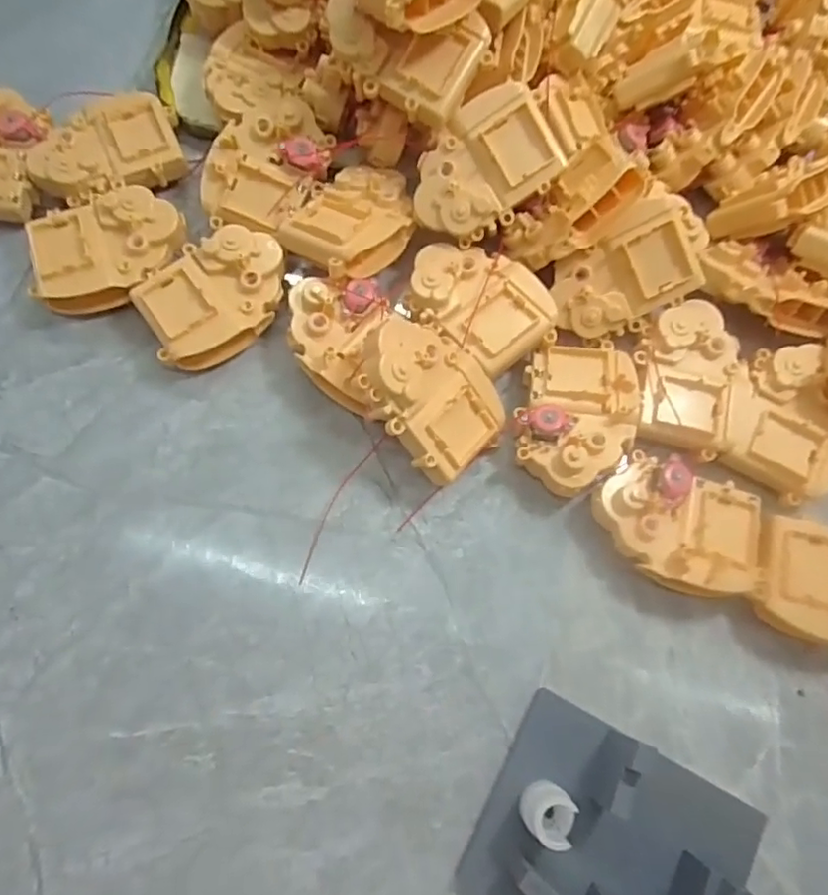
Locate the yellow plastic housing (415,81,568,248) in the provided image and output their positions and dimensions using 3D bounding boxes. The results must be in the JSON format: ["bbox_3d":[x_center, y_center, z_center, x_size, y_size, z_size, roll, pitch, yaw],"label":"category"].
[{"bbox_3d":[0.044,-0.181,0.391,0.096,0.018,0.070,-35,94,11],"label":"yellow plastic housing"}]

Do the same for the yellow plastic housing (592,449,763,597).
[{"bbox_3d":[0.162,0.050,0.367,0.104,0.038,0.075,21,73,3],"label":"yellow plastic housing"}]

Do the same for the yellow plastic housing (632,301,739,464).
[{"bbox_3d":[0.178,-0.048,0.389,0.059,0.020,0.097,18,72,2],"label":"yellow plastic housing"}]

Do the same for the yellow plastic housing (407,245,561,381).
[{"bbox_3d":[0.043,-0.098,0.394,0.071,0.018,0.098,-34,77,-13],"label":"yellow plastic housing"}]

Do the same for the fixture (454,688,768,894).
[{"bbox_3d":[0.106,0.213,0.309,0.133,0.055,0.111,28,72,5],"label":"fixture"}]

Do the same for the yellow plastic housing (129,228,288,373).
[{"bbox_3d":[-0.129,-0.099,0.395,0.069,0.032,0.099,43,75,10],"label":"yellow plastic housing"}]

